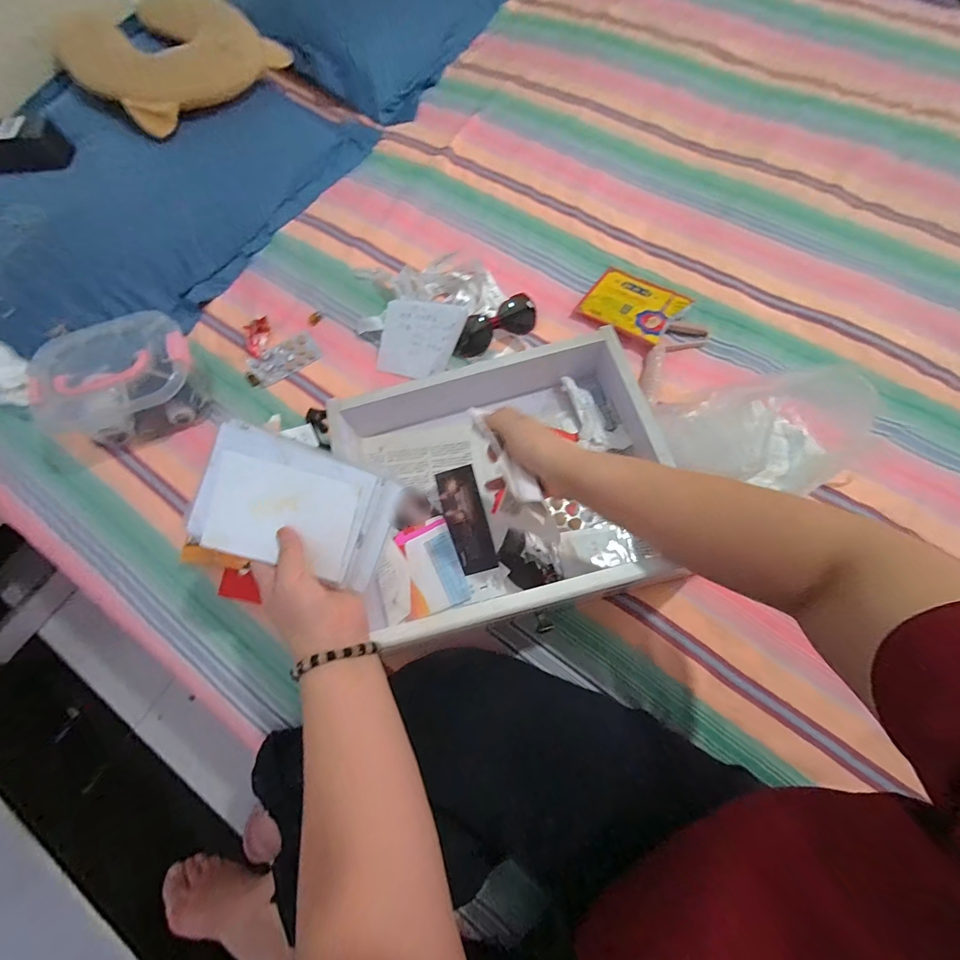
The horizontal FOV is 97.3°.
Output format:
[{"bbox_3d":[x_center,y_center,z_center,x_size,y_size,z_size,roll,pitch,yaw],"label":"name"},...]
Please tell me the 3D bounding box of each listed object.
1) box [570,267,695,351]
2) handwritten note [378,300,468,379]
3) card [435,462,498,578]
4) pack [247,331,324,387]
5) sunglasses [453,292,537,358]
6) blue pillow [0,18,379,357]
[{"bbox_3d":[0.227,-0.265,0.638,0.133,0.016,0.120,37,78,15],"label":"box"},{"bbox_3d":[-0.092,-0.212,0.638,0.123,0.008,0.115,16,92,16],"label":"handwritten note"},{"bbox_3d":[-0.018,0.049,0.547,0.051,0.004,0.141,-15,67,-2],"label":"card"},{"bbox_3d":[-0.310,-0.194,0.678,0.105,0.012,0.058,-34,72,-7],"label":"pack"},{"bbox_3d":[0.020,-0.234,0.661,0.146,0.051,0.064,-32,72,-7],"label":"sunglasses"},{"bbox_3d":[-0.583,-0.506,0.727,0.410,0.139,0.737,30,76,13],"label":"blue pillow"}]

